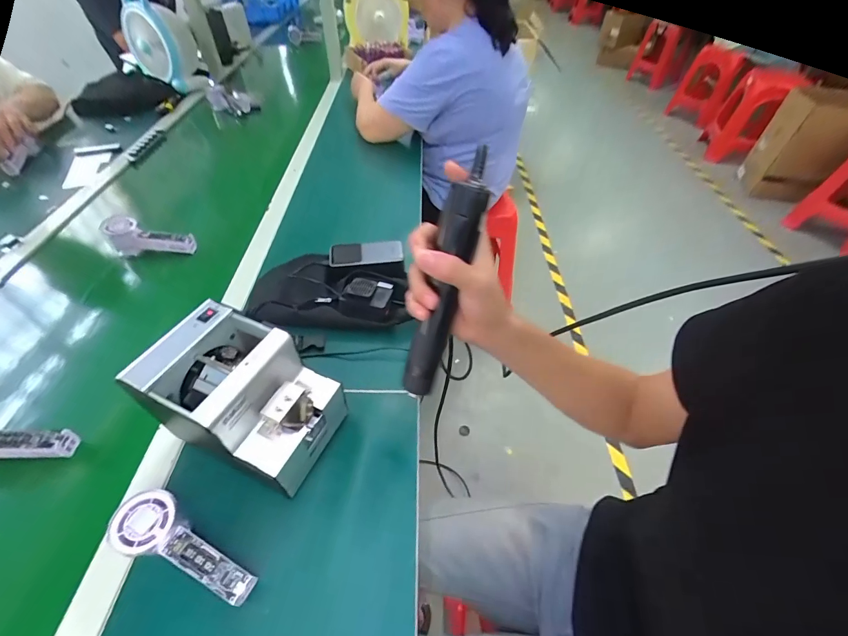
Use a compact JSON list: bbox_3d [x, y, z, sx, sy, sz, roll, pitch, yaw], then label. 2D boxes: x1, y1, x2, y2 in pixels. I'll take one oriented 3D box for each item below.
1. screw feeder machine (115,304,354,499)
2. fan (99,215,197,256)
[{"bbox_3d":[-0.202,0.090,0.425,0.170,0.130,0.127,18,51,15],"label":"screw feeder machine"},{"bbox_3d":[-0.518,-0.149,0.708,0.152,0.071,0.040,7,47,-13],"label":"fan"}]

